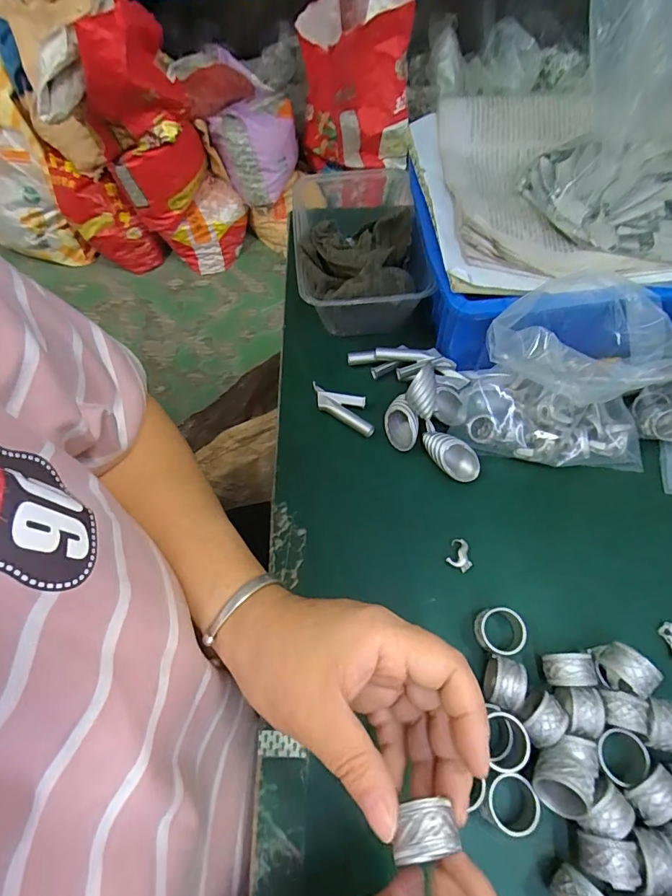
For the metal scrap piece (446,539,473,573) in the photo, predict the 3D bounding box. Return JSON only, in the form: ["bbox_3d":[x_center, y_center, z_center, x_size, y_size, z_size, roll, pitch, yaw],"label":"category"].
[{"bbox_3d":[0.087,0.074,0.313,0.018,0.004,0.020,29,67,17],"label":"metal scrap piece"}]

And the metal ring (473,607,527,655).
[{"bbox_3d":[0.103,0.115,0.284,0.028,0.015,0.027,-1,62,2],"label":"metal ring"}]

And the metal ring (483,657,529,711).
[{"bbox_3d":[0.099,0.139,0.267,0.020,0.019,0.024,15,63,10],"label":"metal ring"}]

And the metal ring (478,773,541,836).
[{"bbox_3d":[0.094,0.192,0.246,0.029,0.020,0.028,-1,62,2],"label":"metal ring"}]

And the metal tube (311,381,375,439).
[{"bbox_3d":[0.007,-0.034,0.368,0.063,0.010,0.024,32,68,18],"label":"metal tube"}]

